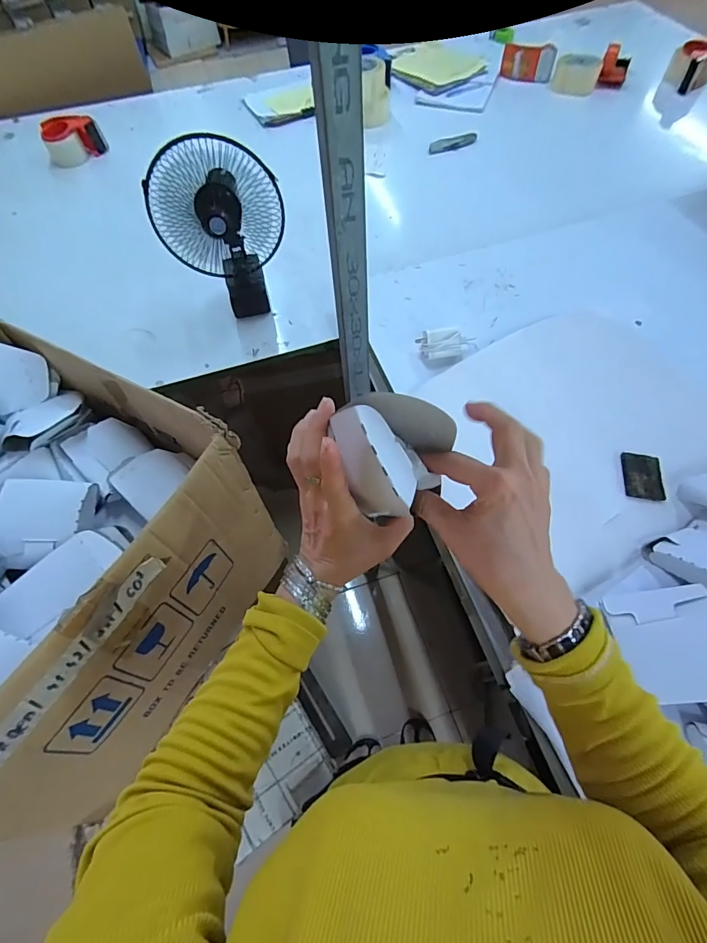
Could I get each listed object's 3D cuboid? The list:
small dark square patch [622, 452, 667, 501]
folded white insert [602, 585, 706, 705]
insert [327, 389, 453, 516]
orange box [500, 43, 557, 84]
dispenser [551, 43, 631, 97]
[{"bbox_3d":[0.417,0.007,0.626,0.051,0.008,0.071,7,62,6],"label":"small dark square patch"},{"bbox_3d":[0.370,0.185,0.476,0.136,0.032,0.112,-26,64,30],"label":"folded white insert"},{"bbox_3d":[0.026,-0.011,0.317,0.056,0.084,0.086,-23,90,-40],"label":"insert"},{"bbox_3d":[0.528,-1.240,1.322,0.152,0.067,0.075,9,63,7],"label":"orange box"},{"bbox_3d":[0.722,-1.207,1.308,0.248,0.085,0.101,-13,62,-4],"label":"dispenser"}]

